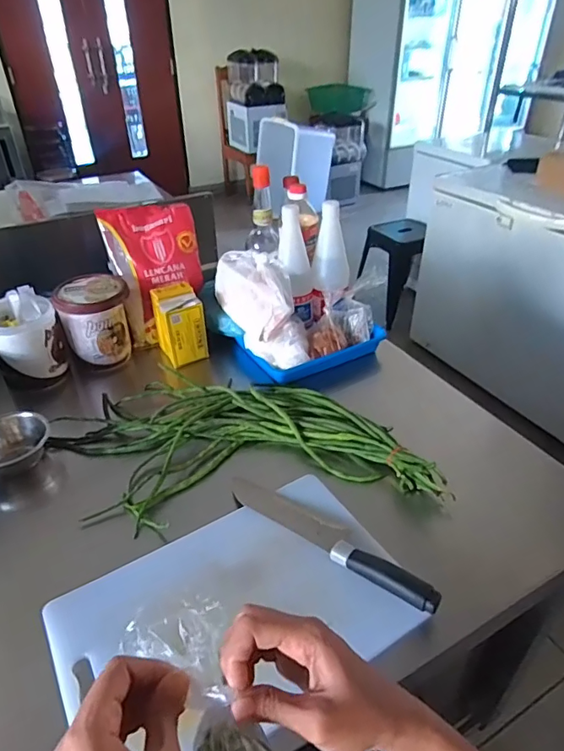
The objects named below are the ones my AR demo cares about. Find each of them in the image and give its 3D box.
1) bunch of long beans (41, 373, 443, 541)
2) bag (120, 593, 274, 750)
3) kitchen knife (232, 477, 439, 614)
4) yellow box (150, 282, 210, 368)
[{"bbox_3d":[-0.058,0.089,0.728,0.491,0.063,0.286,-4,37,-4],"label":"bunch of long beans"},{"bbox_3d":[-0.043,0.194,0.290,0.058,0.021,0.146,-20,44,-25],"label":"bag"},{"bbox_3d":[0.048,0.179,0.574,0.282,0.023,0.048,23,42,28],"label":"kitchen knife"},{"bbox_3d":[-0.186,-0.094,0.894,0.077,0.122,0.085,-15,39,-19],"label":"yellow box"}]

